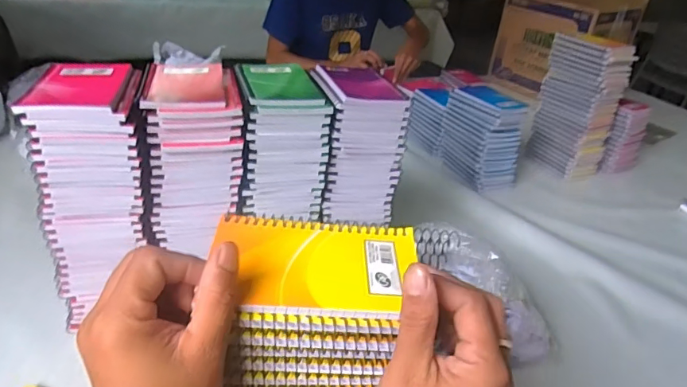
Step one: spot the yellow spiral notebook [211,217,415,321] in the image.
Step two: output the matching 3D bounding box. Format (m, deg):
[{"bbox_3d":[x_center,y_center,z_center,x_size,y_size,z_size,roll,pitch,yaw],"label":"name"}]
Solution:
[{"bbox_3d":[-0.017,0.043,0.292,0.126,0.005,0.081,5,31,-4],"label":"yellow spiral notebook"}]

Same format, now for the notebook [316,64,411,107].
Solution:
[{"bbox_3d":[0.021,-0.132,0.570,0.085,0.007,0.108,-4,33,-19],"label":"notebook"}]

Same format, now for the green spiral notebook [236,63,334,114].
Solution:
[{"bbox_3d":[-0.076,-0.125,0.549,0.085,0.015,0.132,-5,34,-20],"label":"green spiral notebook"}]

